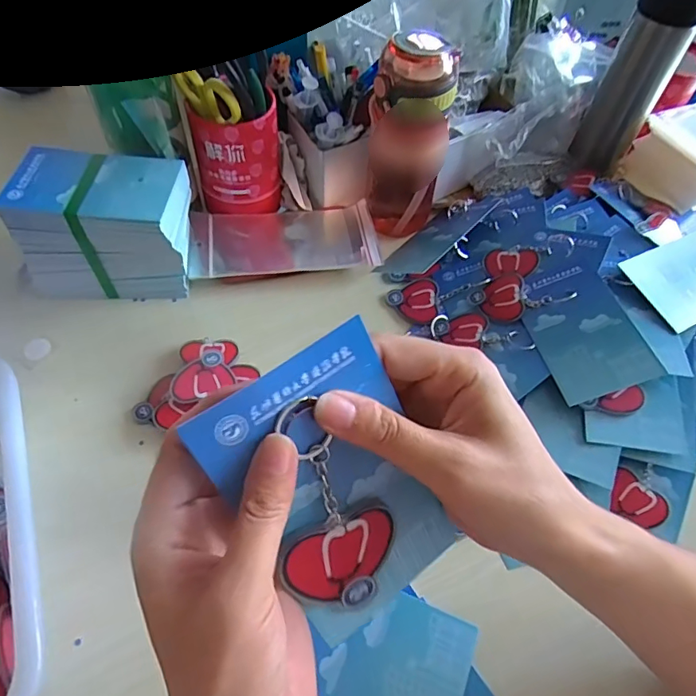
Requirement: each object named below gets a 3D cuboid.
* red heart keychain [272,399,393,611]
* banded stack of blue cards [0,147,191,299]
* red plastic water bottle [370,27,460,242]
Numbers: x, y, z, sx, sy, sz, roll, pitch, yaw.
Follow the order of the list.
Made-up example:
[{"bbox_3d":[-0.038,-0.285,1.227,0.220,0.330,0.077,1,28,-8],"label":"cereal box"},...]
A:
[{"bbox_3d":[-0.008,0.068,0.206,0.048,0.102,0.007,-20,18,-16],"label":"red heart keychain"},{"bbox_3d":[-0.221,-0.109,0.471,0.135,0.108,0.089,2,56,-2],"label":"banded stack of blue cards"},{"bbox_3d":[0.064,-0.204,0.512,0.082,0.200,0.073,8,56,2],"label":"red plastic water bottle"}]

